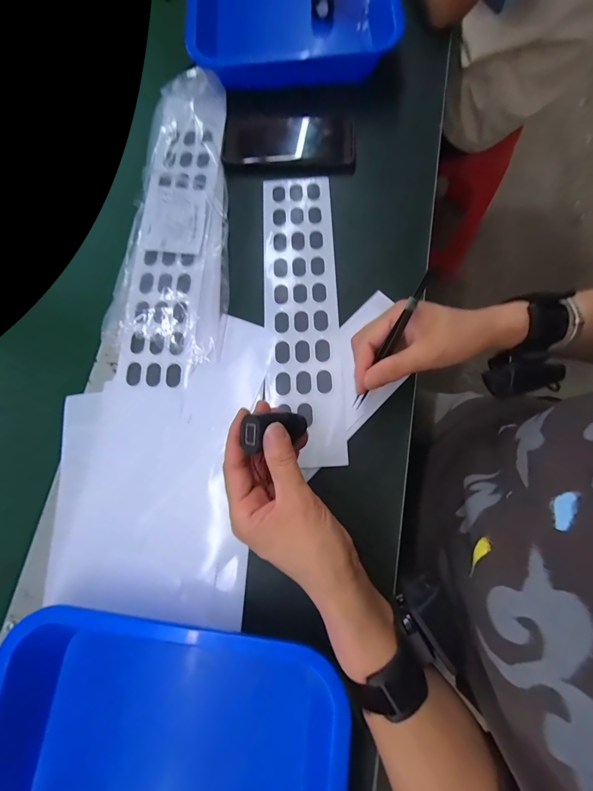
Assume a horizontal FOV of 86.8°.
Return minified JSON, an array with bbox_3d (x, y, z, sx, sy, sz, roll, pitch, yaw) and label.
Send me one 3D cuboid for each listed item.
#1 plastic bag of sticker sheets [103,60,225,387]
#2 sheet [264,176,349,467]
[{"bbox_3d":[-0.132,-0.205,0.364,0.119,0.022,0.392,5,79,2],"label":"plastic bag of sticker sheets"},{"bbox_3d":[0.006,-0.099,0.343,0.081,0.006,0.338,-2,78,1],"label":"sheet"}]

